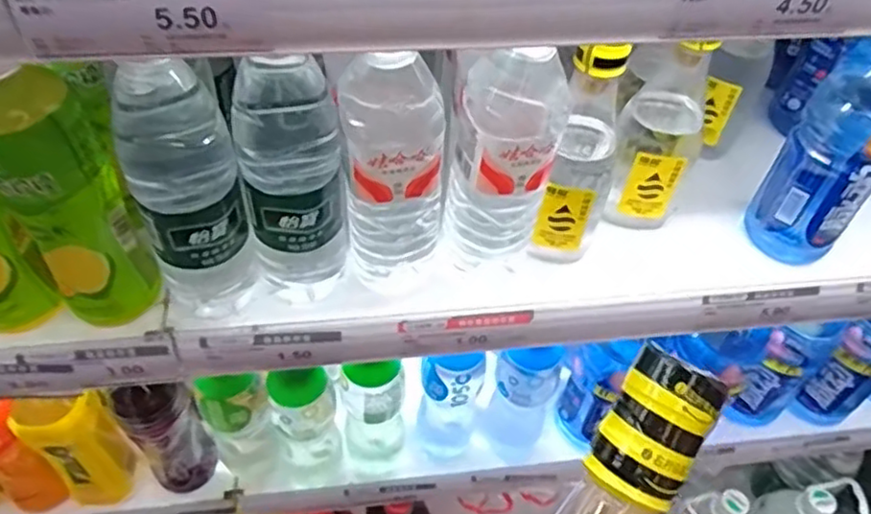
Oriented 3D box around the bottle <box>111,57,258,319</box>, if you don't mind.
[{"bbox_3d":[-0.156,-0.039,0.432,0.062,0.190,0.062,-21,53,-20],"label":"bottle"}]

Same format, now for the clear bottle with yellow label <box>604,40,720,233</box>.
[{"bbox_3d":[0.176,-0.099,0.531,0.065,0.160,0.071,7,49,3],"label":"clear bottle with yellow label"}]

